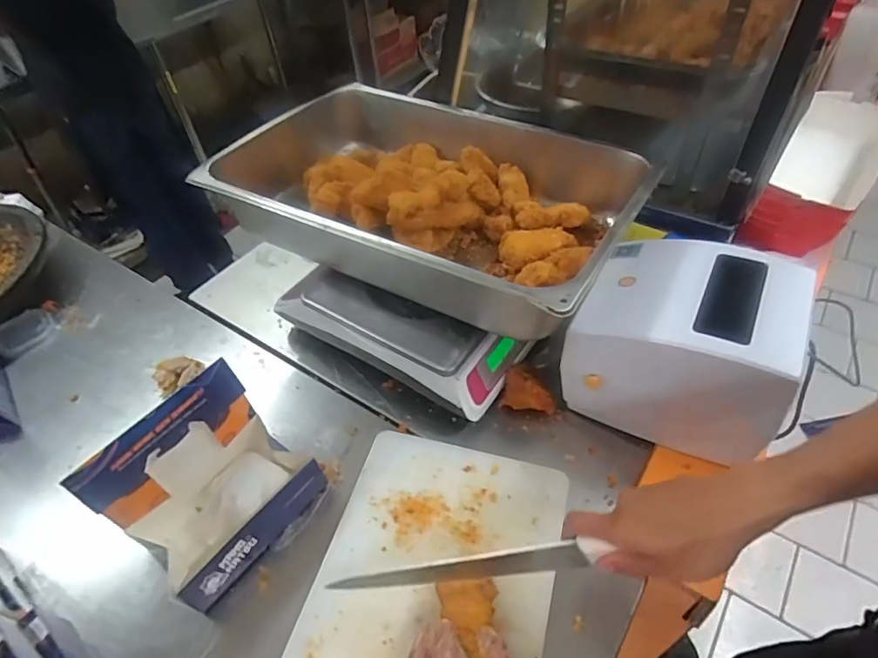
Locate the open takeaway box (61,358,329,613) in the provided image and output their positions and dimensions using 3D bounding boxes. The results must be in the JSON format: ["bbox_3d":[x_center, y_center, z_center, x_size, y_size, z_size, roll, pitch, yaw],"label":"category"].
[{"bbox_3d":[-0.232,0.156,0.545,0.133,0.150,0.176,29,56,27],"label":"open takeaway box"}]

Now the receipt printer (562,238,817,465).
[{"bbox_3d":[0.268,0.013,0.591,0.215,0.158,0.168,19,52,20],"label":"receipt printer"}]

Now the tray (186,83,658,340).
[{"bbox_3d":[-0.031,-0.183,0.715,0.554,0.110,0.333,22,53,22],"label":"tray"}]

